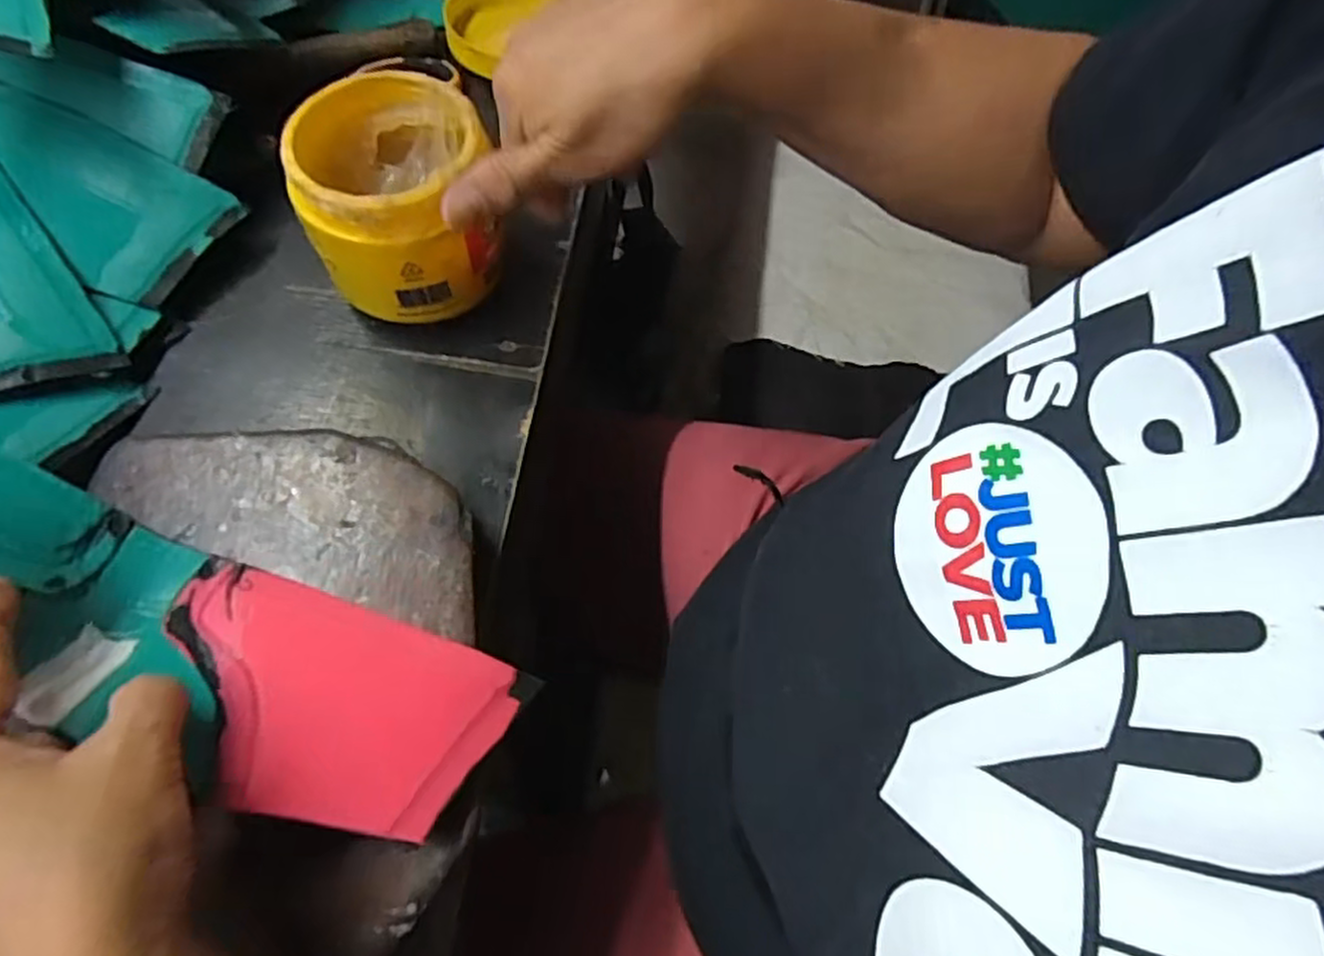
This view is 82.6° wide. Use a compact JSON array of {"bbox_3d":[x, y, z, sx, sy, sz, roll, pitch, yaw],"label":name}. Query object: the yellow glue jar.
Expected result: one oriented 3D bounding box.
[{"bbox_3d":[-0.128,-0.139,0.373,0.084,0.074,0.092,1,65,-3],"label":"yellow glue jar"}]

